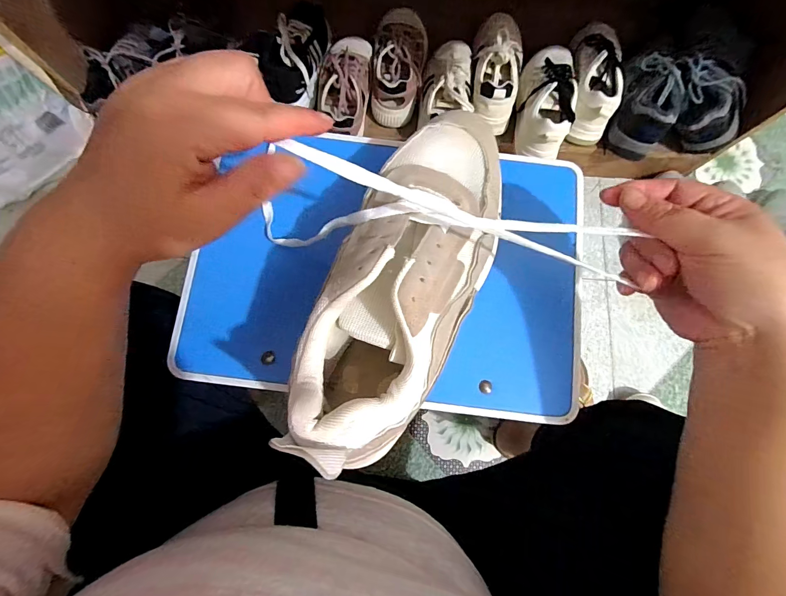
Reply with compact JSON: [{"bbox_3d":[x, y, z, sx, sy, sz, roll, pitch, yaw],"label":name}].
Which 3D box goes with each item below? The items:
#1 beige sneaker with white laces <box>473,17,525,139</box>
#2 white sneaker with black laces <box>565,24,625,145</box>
[{"bbox_3d":[0.200,-0.443,0.670,0.085,0.082,0.226,11,79,1],"label":"beige sneaker with white laces"},{"bbox_3d":[0.389,-0.429,0.686,0.084,0.086,0.228,13,79,1],"label":"white sneaker with black laces"}]

